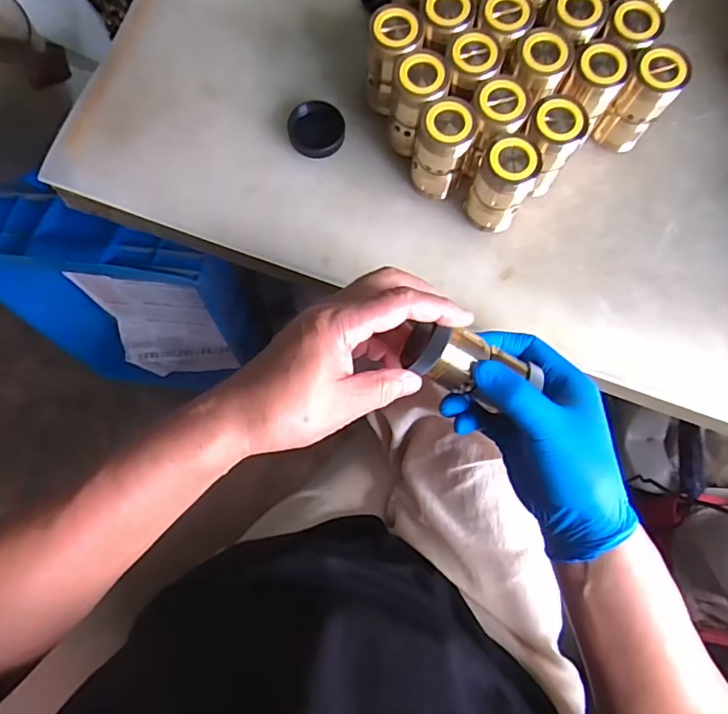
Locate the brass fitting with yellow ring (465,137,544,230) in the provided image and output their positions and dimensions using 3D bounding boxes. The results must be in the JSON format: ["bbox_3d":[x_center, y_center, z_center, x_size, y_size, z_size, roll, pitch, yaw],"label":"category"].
[{"bbox_3d":[0.103,-0.127,0.379,0.038,0.077,0.044,43,82,6],"label":"brass fitting with yellow ring"}]

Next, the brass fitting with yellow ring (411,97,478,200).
[{"bbox_3d":[0.057,-0.153,0.385,0.037,0.075,0.038,9,80,1],"label":"brass fitting with yellow ring"}]

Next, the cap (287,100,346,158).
[{"bbox_3d":[-0.038,-0.183,0.417,0.045,0.016,0.041,0,80,-1],"label":"cap"}]

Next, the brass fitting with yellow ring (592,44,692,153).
[{"bbox_3d":[0.208,-0.191,0.391,0.035,0.076,0.032,0,80,-1],"label":"brass fitting with yellow ring"}]

